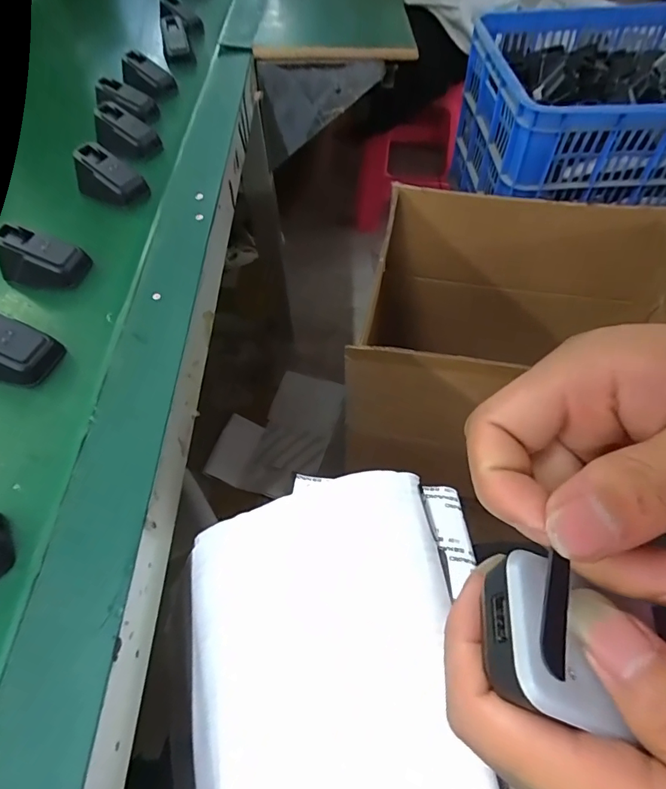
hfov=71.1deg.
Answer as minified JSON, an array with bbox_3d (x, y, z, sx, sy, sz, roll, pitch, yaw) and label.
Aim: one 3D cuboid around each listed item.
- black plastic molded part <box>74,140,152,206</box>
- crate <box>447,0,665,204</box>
[{"bbox_3d":[-0.229,-0.220,0.473,0.064,0.042,0.043,22,59,17],"label":"black plastic molded part"},{"bbox_3d":[0.553,-0.489,0.859,0.586,0.267,0.468,2,55,4],"label":"crate"}]

